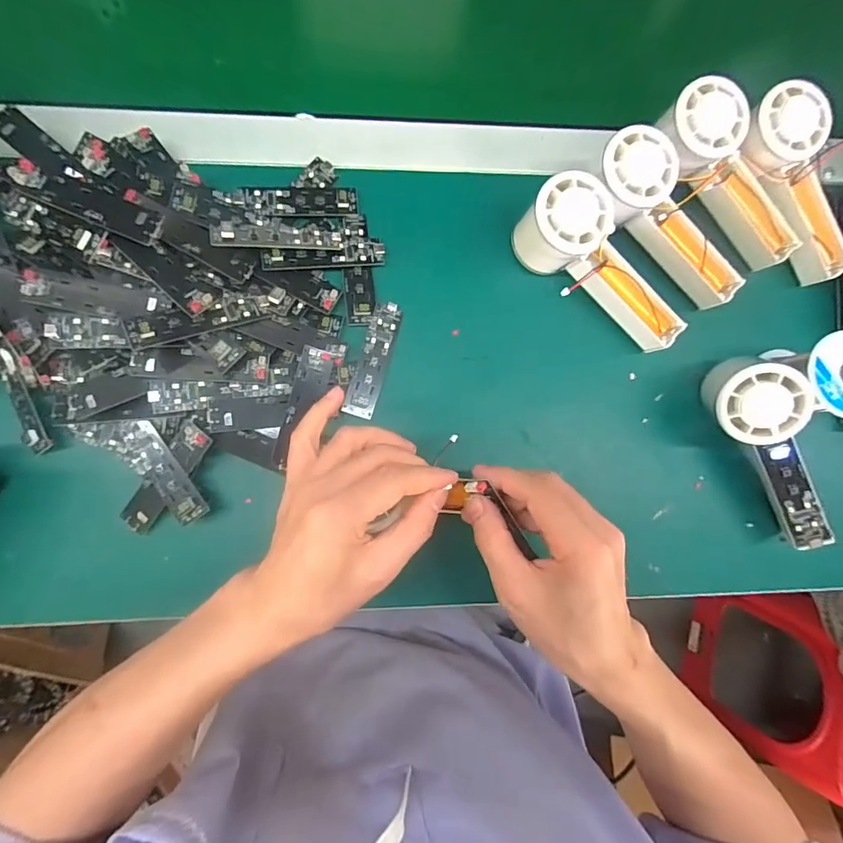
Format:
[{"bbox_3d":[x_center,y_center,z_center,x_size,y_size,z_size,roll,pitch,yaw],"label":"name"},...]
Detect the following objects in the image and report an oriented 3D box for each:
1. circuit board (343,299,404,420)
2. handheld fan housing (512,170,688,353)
[{"bbox_3d":[-0.036,-0.048,0.363,0.023,0.005,0.091,16,86,-4],"label":"circuit board"},{"bbox_3d":[0.142,-0.118,0.355,0.146,0.056,0.052,36,84,-3],"label":"handheld fan housing"}]

